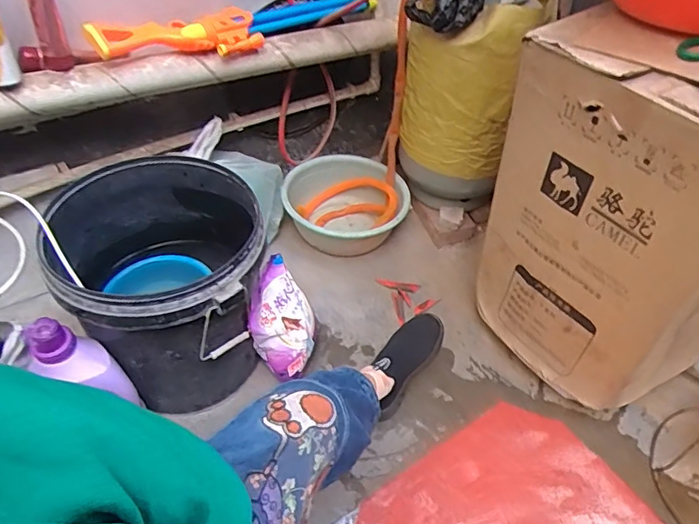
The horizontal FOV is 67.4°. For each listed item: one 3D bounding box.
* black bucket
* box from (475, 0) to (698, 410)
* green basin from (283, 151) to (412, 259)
[{"bbox_3d":[-0.335,0.054,0.992,0.331,0.345,0.341,1,45,-1],"label":"black bucket"},{"bbox_3d":[0.546,-0.098,0.963,0.432,0.633,0.404,-21,50,-22],"label":"box"},{"bbox_3d":[-0.008,-0.151,1.432,0.314,0.140,0.314,2,46,-2],"label":"green basin"}]

